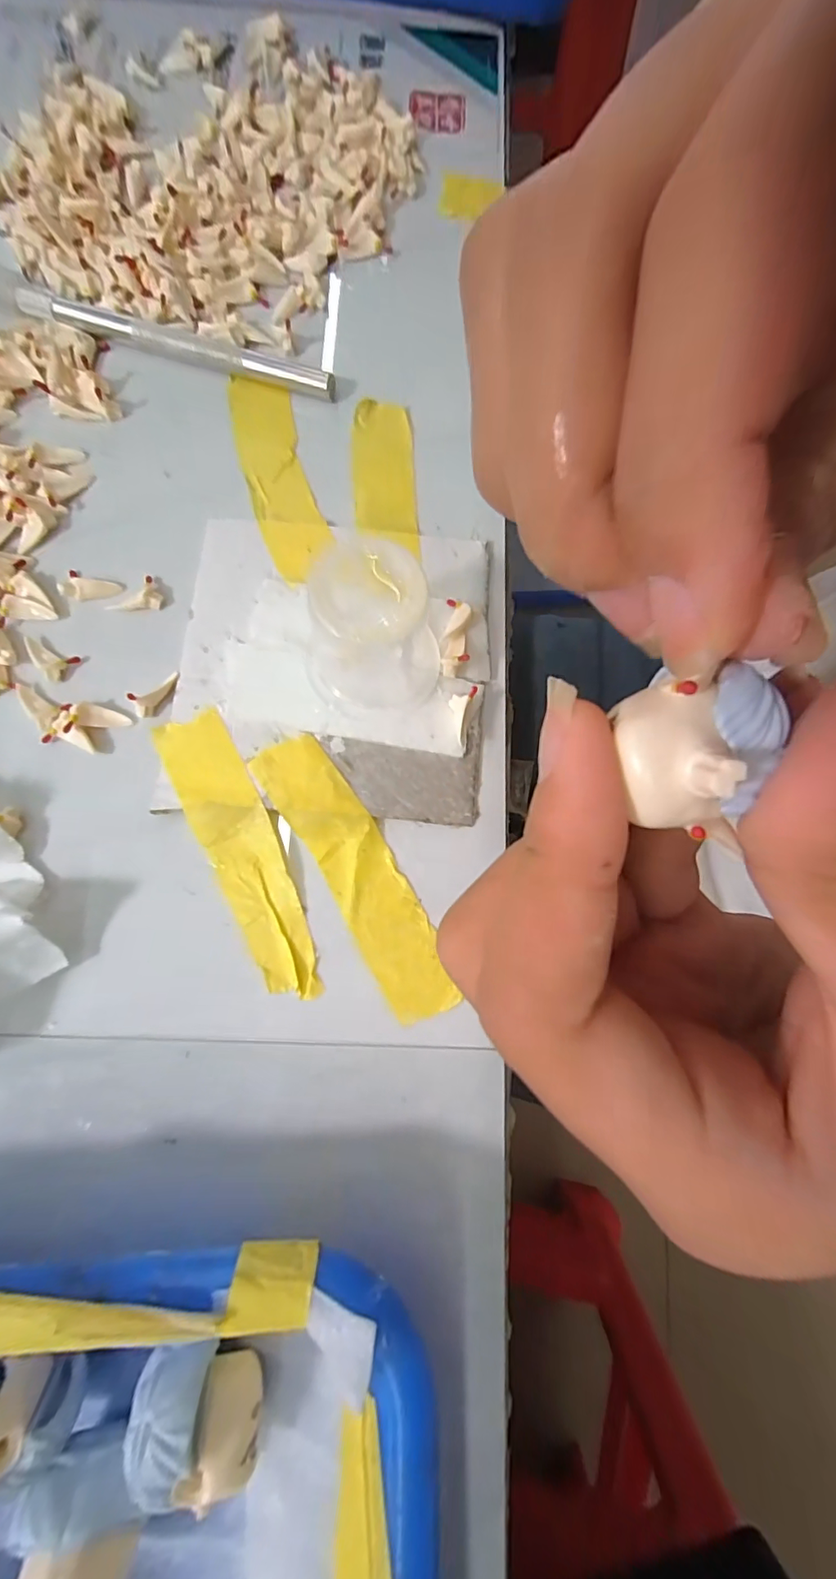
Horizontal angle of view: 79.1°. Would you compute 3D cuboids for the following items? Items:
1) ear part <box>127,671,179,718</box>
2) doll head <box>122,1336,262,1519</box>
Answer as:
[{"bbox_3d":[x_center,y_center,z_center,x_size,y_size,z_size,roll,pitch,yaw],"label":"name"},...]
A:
[{"bbox_3d":[-0.076,-0.028,0.146,0.004,0.008,0.016,36,80,6],"label":"ear part"},{"bbox_3d":[-0.043,0.124,0.102,0.027,0.021,0.019,38,80,7],"label":"doll head"}]

